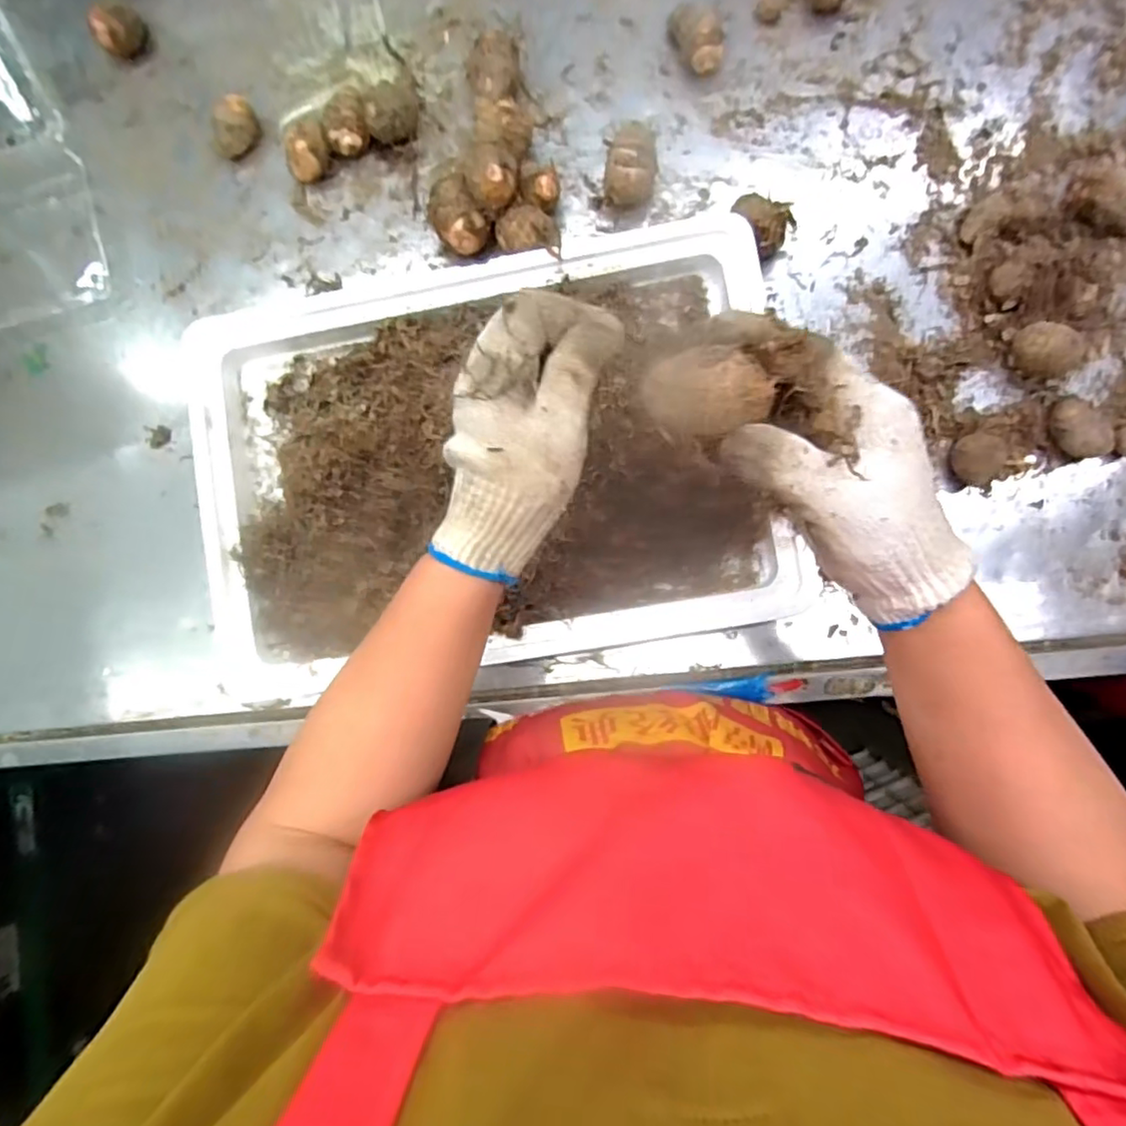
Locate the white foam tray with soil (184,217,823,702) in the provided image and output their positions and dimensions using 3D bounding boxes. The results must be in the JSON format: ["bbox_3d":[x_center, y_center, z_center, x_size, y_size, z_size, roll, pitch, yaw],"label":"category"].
[{"bbox_3d":[-0.062,-0.076,0.469,0.434,0.098,0.297,-8,87,5],"label":"white foam tray with soil"}]

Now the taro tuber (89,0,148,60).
[{"bbox_3d":[-0.391,-0.470,0.544,0.040,0.034,0.039,0,87,6],"label":"taro tuber"}]

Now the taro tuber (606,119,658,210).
[{"bbox_3d":[0.054,-0.315,0.491,0.040,0.039,0.066,5,88,6],"label":"taro tuber"}]

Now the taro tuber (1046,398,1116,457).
[{"bbox_3d":[0.378,-0.099,0.456,0.032,0.029,0.045,-25,85,4],"label":"taro tuber"}]

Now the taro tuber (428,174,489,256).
[{"bbox_3d":[-0.084,-0.275,0.501,0.036,0.047,0.052,-34,84,3],"label":"taro tuber"}]

